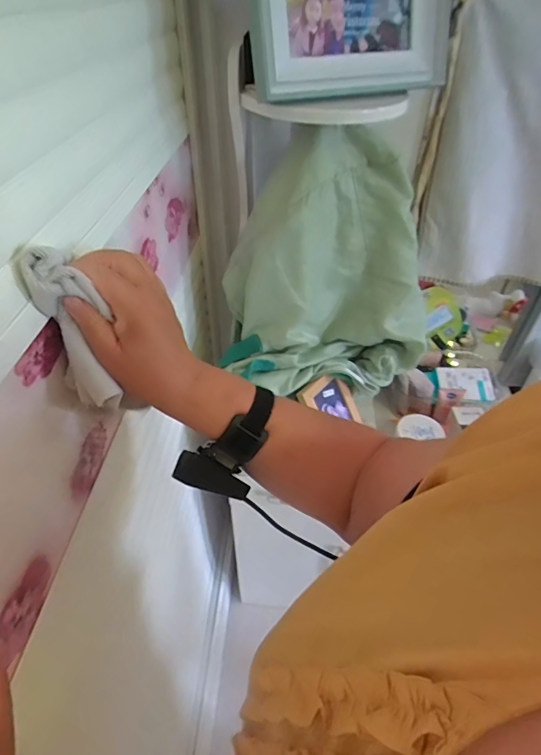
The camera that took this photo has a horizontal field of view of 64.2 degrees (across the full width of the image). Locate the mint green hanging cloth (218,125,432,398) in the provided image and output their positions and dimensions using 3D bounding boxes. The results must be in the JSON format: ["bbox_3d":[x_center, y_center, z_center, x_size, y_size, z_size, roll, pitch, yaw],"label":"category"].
[{"bbox_3d":[0.112,-0.172,0.757,0.384,0.411,0.140,-9,44,-9],"label":"mint green hanging cloth"}]

